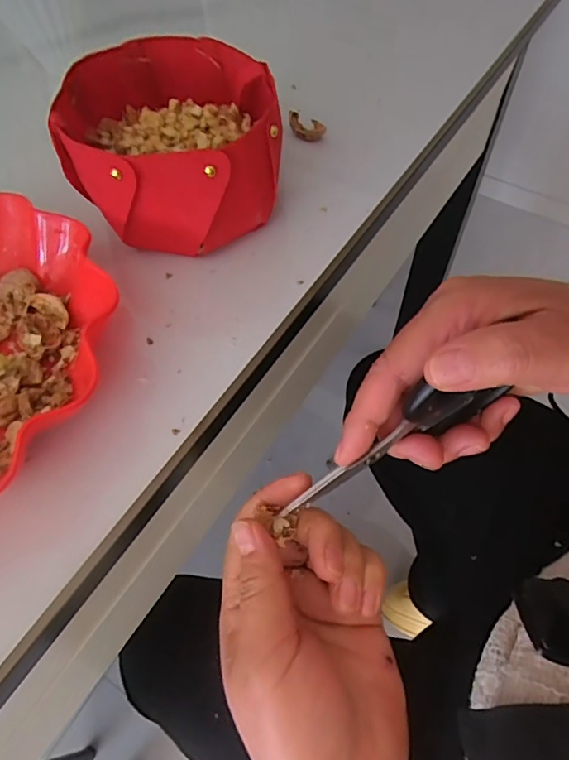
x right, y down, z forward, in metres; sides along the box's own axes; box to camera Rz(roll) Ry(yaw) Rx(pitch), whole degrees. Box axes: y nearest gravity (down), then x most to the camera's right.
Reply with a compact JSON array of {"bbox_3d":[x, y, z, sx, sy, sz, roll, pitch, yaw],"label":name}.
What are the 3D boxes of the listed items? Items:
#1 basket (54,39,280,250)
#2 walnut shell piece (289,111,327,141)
[{"bbox_3d":[-0.061,-0.129,0.272,0.112,0.057,0.111,-1,59,2],"label":"basket"},{"bbox_3d":[0.014,-0.169,0.331,0.027,0.011,0.010,35,67,22],"label":"walnut shell piece"}]

